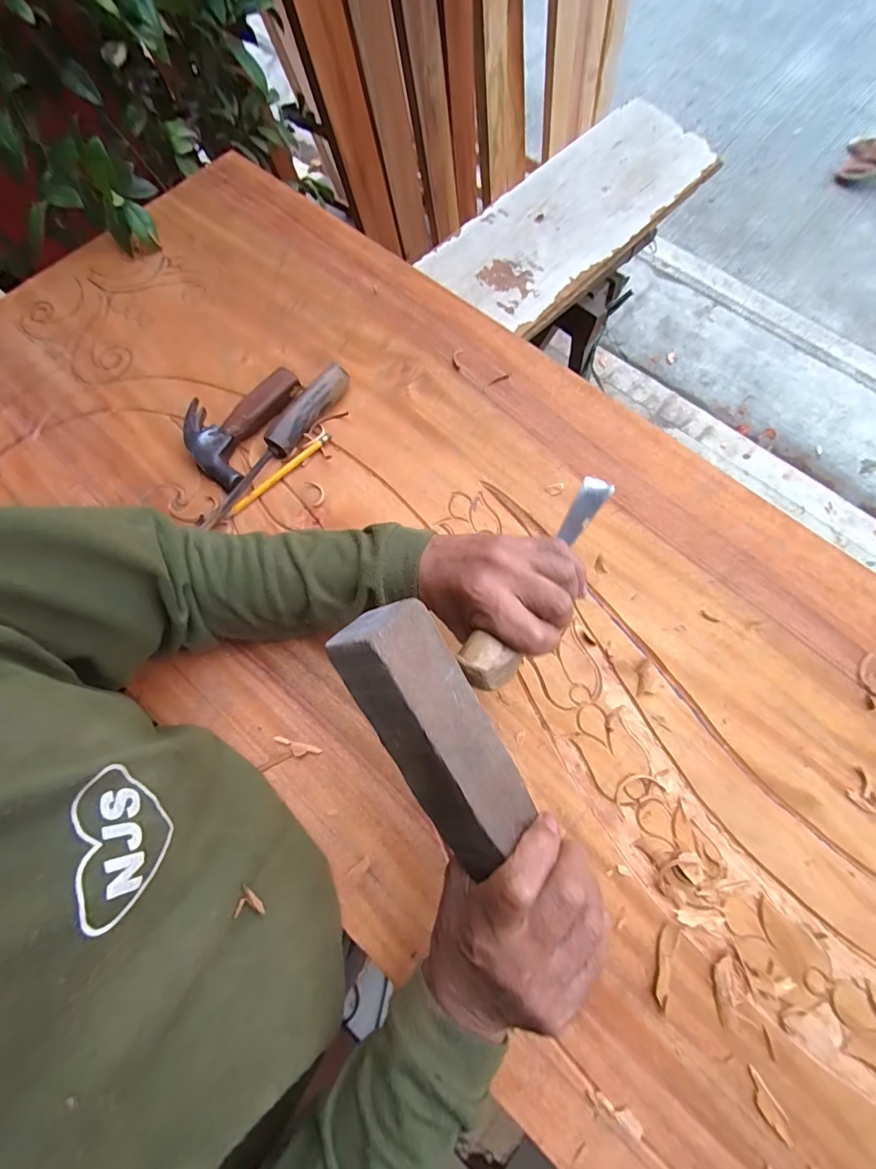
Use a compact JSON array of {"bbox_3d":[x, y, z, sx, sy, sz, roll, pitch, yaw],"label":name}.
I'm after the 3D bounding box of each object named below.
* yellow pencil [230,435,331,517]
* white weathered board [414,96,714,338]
[{"bbox_3d":[-0.174,-0.124,0.488,0.141,0.009,0.009,-42,77,-12],"label":"yellow pencil"},{"bbox_3d":[0.201,-0.543,0.635,0.465,0.030,0.195,-43,77,-12],"label":"white weathered board"}]

